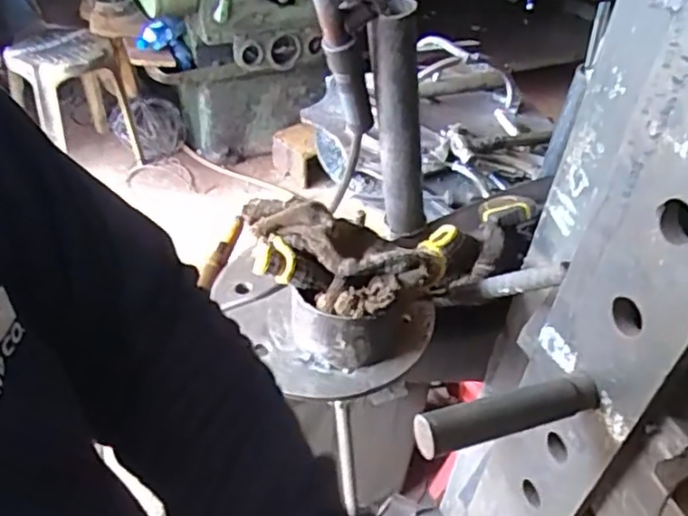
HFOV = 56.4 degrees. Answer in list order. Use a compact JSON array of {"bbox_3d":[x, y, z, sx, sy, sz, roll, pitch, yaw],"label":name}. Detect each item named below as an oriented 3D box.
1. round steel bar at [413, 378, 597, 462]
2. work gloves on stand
[{"bbox_3d":[0.136,0.125,0.524,0.159,0.033,0.029,-10,44,-16],"label":"round steel bar"},{"bbox_3d":[0.014,-0.003,0.621,0.202,0.069,0.115,-3,42,-9],"label":"work gloves on stand"}]

